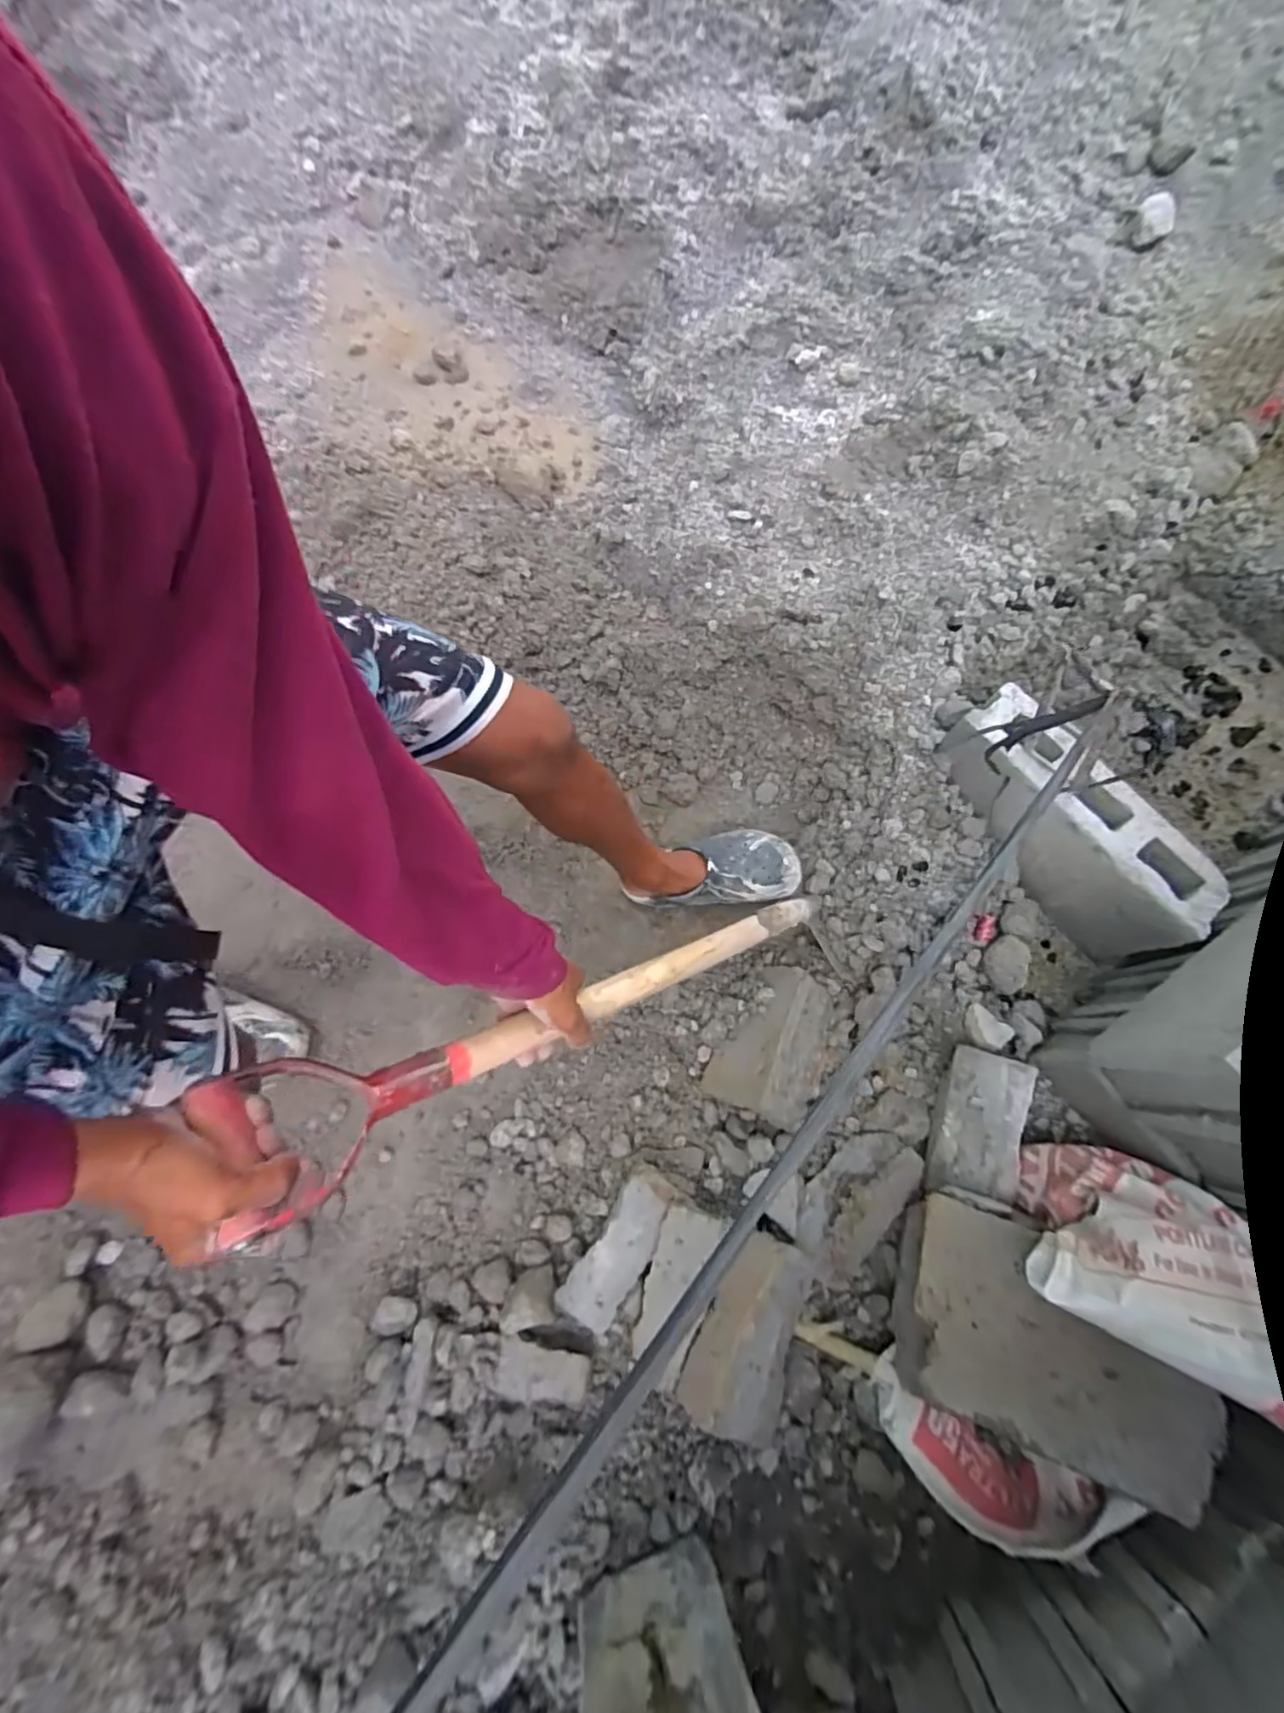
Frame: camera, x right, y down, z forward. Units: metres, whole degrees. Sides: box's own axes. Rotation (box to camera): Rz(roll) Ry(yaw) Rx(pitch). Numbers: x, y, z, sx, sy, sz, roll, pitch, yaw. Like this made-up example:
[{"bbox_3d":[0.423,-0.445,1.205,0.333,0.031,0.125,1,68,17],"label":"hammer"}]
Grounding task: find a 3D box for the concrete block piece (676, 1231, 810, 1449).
[{"bbox_3d":[0.124,0.567,0.738,0.103,0.098,0.208,9,72,36],"label":"concrete block piece"}]

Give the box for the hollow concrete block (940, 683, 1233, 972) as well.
[{"bbox_3d":[0.604,-0.044,0.891,0.123,0.172,0.401,-38,75,-10],"label":"hollow concrete block"}]

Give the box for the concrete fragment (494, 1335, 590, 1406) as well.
[{"bbox_3d":[-0.125,0.645,0.764,0.119,0.025,0.052,0,72,13],"label":"concrete fragment"}]

